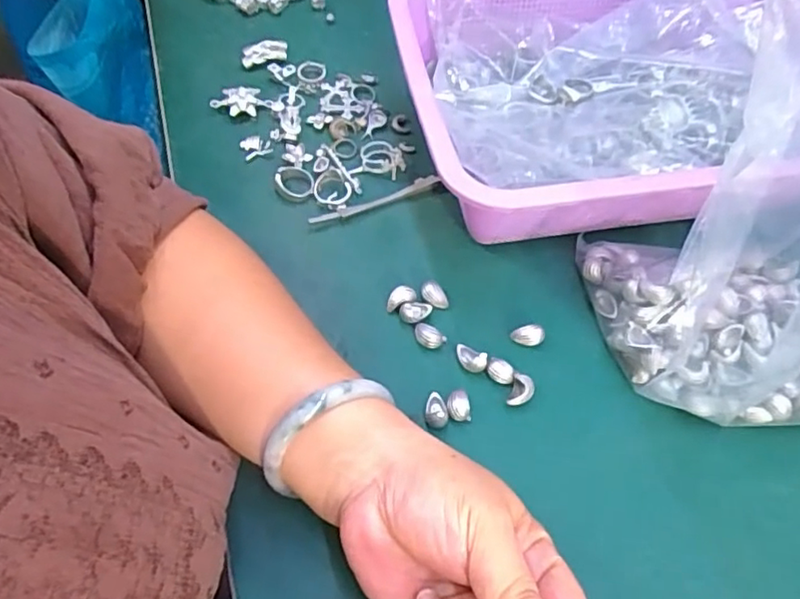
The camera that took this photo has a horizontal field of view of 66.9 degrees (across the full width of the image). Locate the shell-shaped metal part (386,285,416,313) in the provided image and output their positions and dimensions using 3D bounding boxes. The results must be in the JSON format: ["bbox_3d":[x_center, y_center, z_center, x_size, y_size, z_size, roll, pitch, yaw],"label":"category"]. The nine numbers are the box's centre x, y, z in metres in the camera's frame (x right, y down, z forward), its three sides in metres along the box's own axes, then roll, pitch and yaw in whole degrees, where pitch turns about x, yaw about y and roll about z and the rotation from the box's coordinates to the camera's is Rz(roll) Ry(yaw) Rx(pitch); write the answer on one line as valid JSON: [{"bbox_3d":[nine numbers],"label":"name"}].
[{"bbox_3d":[0.000,-0.002,0.376,0.019,0.006,0.014,-19,61,-14],"label":"shell-shaped metal part"}]

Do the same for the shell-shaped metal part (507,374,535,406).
[{"bbox_3d":[0.069,0.054,0.348,0.013,0.013,0.017,16,59,7],"label":"shell-shaped metal part"}]

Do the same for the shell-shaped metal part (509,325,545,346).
[{"bbox_3d":[0.077,0.022,0.368,0.019,0.012,0.011,9,58,3],"label":"shell-shaped metal part"}]

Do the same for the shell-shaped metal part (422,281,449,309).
[{"bbox_3d":[0.021,-0.002,0.378,0.013,0.011,0.017,-28,64,-19],"label":"shell-shaped metal part"}]

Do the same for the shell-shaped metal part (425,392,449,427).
[{"bbox_3d":[0.020,0.062,0.340,0.012,0.007,0.018,-3,58,-5],"label":"shell-shaped metal part"}]

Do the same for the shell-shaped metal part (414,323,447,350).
[{"bbox_3d":[0.017,0.022,0.363,0.019,0.010,0.013,26,61,13],"label":"shell-shaped metal part"}]

